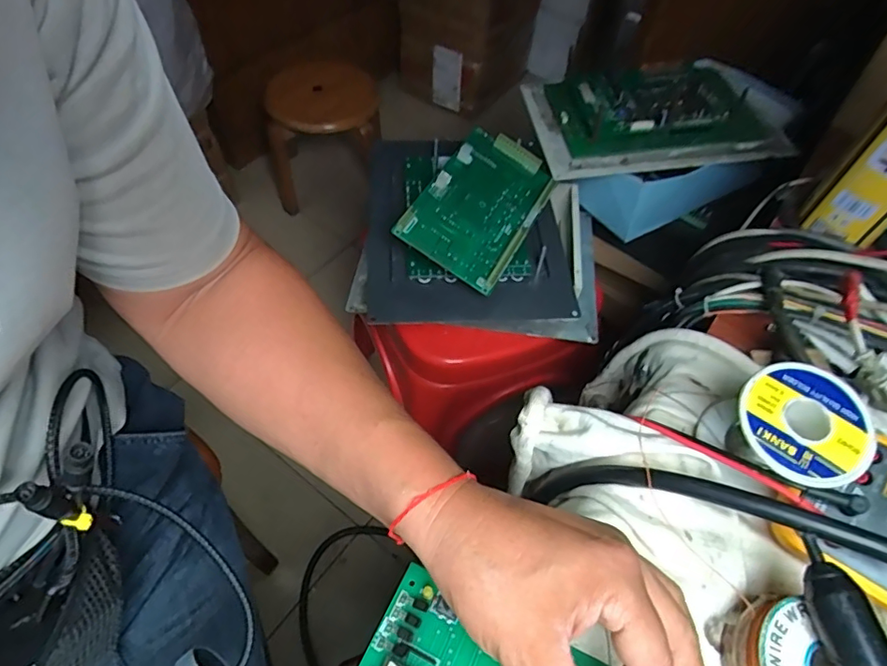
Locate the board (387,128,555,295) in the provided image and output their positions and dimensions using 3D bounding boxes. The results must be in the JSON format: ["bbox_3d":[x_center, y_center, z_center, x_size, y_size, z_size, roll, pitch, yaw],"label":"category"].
[{"bbox_3d":[0.043,-0.143,0.582,0.118,0.016,0.199,34,65,-2],"label":"board"}]

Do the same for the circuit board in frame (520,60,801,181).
[{"bbox_3d":[0.301,-0.290,0.706,0.352,0.053,0.216,-2,56,-4],"label":"circuit board in frame"}]

